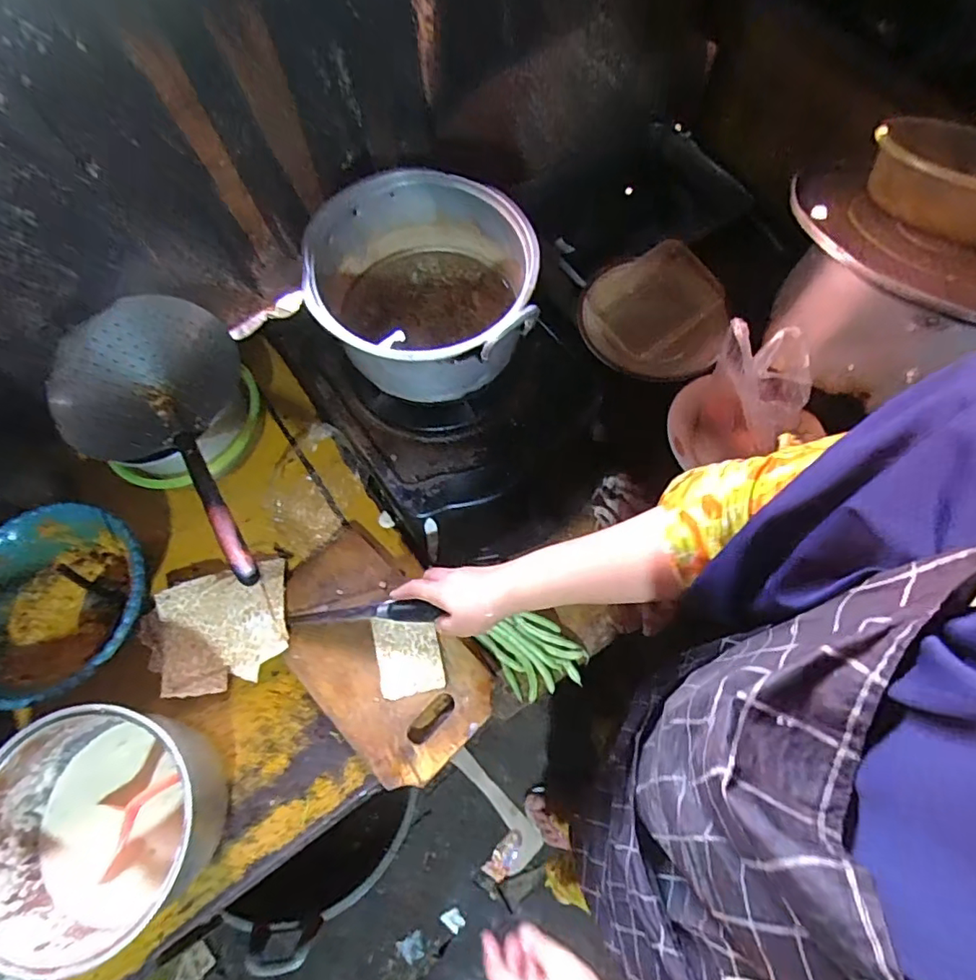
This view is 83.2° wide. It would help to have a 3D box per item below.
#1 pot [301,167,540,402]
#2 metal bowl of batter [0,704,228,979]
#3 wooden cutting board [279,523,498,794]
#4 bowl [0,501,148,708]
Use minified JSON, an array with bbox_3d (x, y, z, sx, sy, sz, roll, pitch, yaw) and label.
[{"bbox_3d":[-0.064,-0.197,0.597,0.221,0.143,0.254,-16,66,-5],"label":"pot"},{"bbox_3d":[-0.372,0.317,0.524,0.192,0.106,0.194,-1,65,2],"label":"metal bowl of batter"},{"bbox_3d":[-0.124,0.172,0.615,0.165,0.020,0.279,-39,70,-15],"label":"wooden cutting board"},{"bbox_3d":[-0.485,0.133,0.630,0.210,0.075,0.215,9,66,6],"label":"bowl"}]

